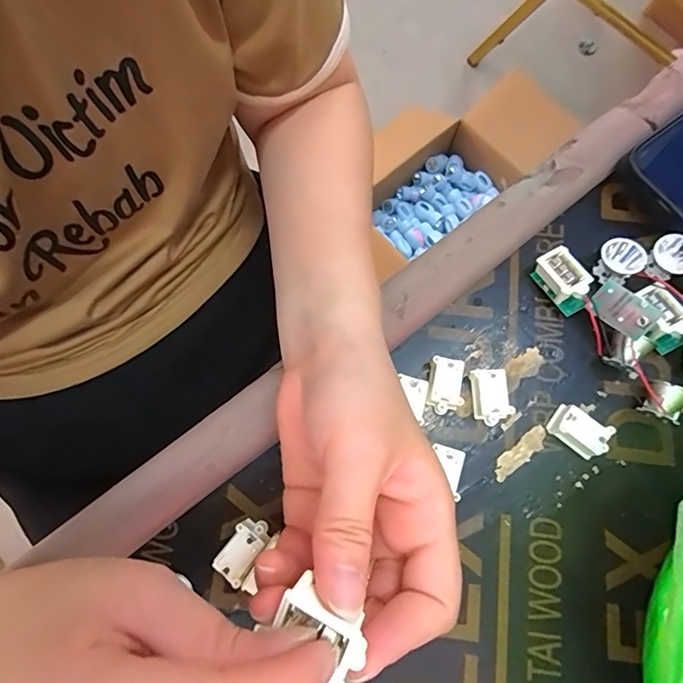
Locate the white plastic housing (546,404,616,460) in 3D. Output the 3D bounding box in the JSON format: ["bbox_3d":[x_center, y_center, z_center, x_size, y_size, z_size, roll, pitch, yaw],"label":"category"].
[{"bbox_3d":[0.125,0.047,0.242,0.027,0.015,0.017,39,80,9],"label":"white plastic housing"}]

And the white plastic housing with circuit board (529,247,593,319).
[{"bbox_3d":[0.124,-0.034,0.258,0.018,0.021,0.035,-30,78,-7],"label":"white plastic housing with circuit board"}]

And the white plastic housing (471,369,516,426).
[{"bbox_3d":[0.080,0.030,0.246,0.017,0.016,0.028,-2,76,0],"label":"white plastic housing"}]

